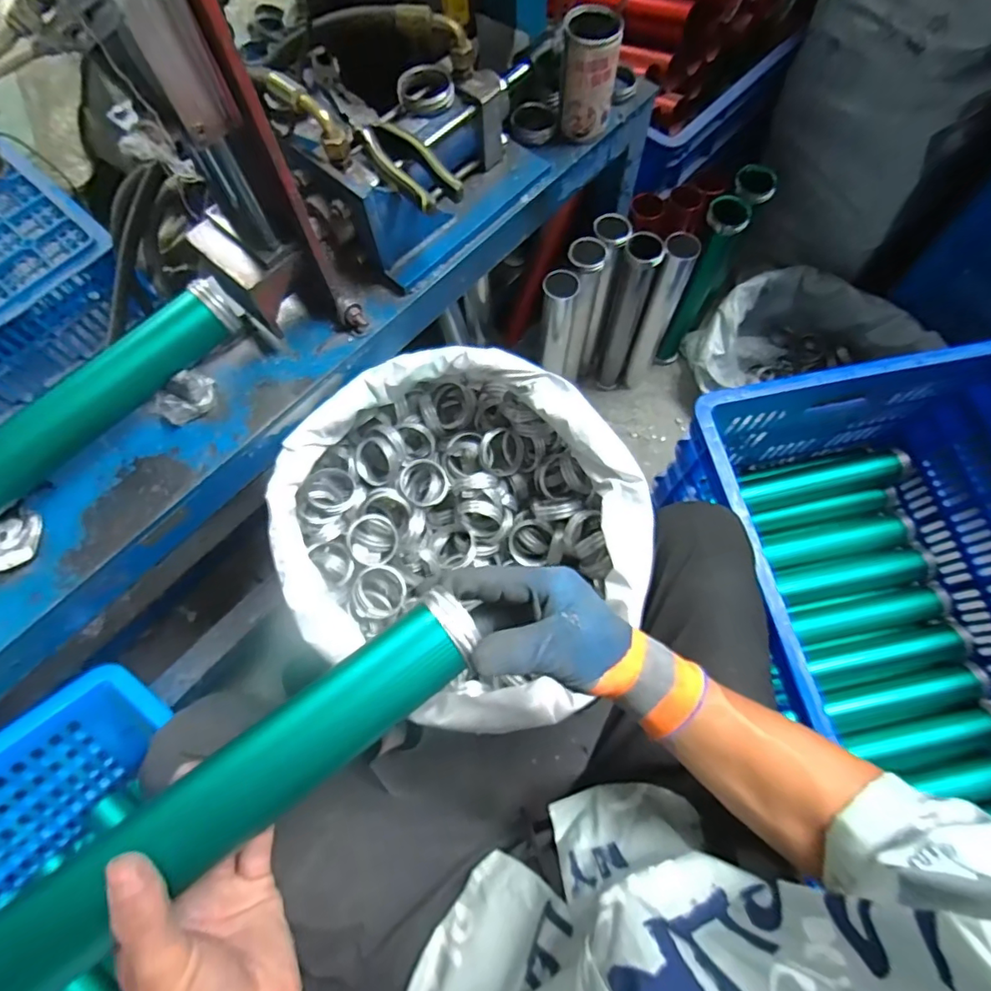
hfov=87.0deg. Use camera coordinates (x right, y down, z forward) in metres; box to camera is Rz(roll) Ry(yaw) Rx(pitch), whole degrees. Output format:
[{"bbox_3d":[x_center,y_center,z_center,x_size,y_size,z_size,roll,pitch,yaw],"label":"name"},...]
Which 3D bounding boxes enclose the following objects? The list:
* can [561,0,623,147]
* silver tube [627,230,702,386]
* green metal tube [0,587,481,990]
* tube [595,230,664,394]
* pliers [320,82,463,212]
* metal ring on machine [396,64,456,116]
[{"bbox_3d":[0.112,-0.504,0.630,0.067,0.111,0.061,2,70,2],"label":"can"},{"bbox_3d":[0.297,-0.321,0.980,0.057,0.368,0.055,24,73,9],"label":"silver tube"},{"bbox_3d":[-0.168,0.181,0.274,0.372,0.040,0.048,-35,73,-17],"label":"green metal tube"},{"bbox_3d":[0.236,-0.322,0.981,0.064,0.358,0.054,15,71,6],"label":"tube"},{"bbox_3d":[-0.116,-0.366,0.541,0.048,0.019,0.211,-37,74,-11],"label":"pliers"},{"bbox_3d":[-0.076,-0.446,0.575,0.061,0.018,0.055,-14,71,-4],"label":"metal ring on machine"}]

